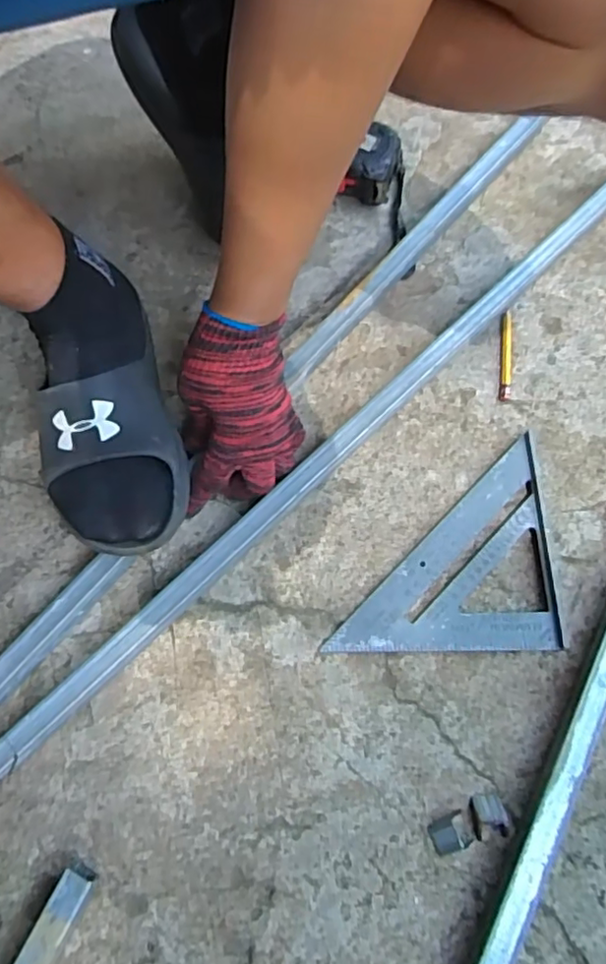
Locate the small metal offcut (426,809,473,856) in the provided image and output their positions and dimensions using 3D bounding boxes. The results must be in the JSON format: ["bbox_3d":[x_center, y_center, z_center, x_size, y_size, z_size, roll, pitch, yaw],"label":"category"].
[{"bbox_3d":[0.099,0.235,0.401,0.027,0.008,0.020,-20,68,-7],"label":"small metal offcut"}]

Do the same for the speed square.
[{"bbox_3d":[0.108,0.049,0.482,0.167,0.016,0.164,0,67,1],"label":"speed square"}]

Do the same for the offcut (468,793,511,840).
[{"bbox_3d":[0.125,0.225,0.405,0.025,0.006,0.026,-5,67,-1],"label":"offcut"}]

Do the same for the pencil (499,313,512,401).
[{"bbox_3d":[0.187,-0.116,0.552,0.010,0.006,0.092,7,67,4],"label":"pencil"}]

